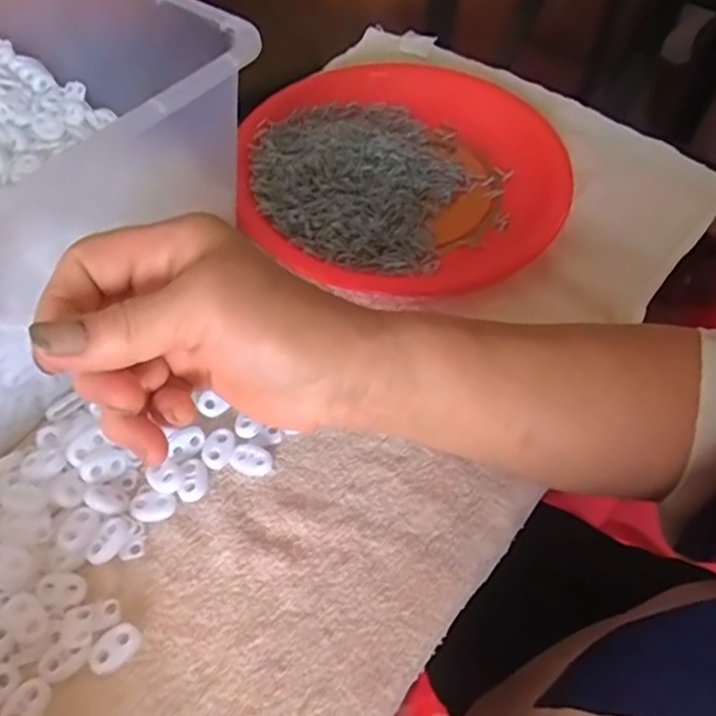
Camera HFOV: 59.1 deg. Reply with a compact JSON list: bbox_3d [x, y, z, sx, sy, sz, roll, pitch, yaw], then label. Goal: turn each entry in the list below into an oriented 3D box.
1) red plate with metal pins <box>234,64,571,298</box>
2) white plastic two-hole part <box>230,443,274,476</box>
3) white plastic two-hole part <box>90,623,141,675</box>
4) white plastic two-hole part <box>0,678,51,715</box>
[{"bbox_3d":[0.028,-0.137,0.444,0.216,0.027,0.214,1,56,-1],"label":"red plate with metal pins"},{"bbox_3d":[-0.055,0.053,0.326,0.021,0.006,0.014,18,58,10],"label":"white plastic two-hole part"},{"bbox_3d":[-0.106,0.126,0.275,0.016,0.005,0.022,32,61,18],"label":"white plastic two-hole part"},{"bbox_3d":[-0.138,0.144,0.261,0.015,0.005,0.021,23,59,13],"label":"white plastic two-hole part"}]

